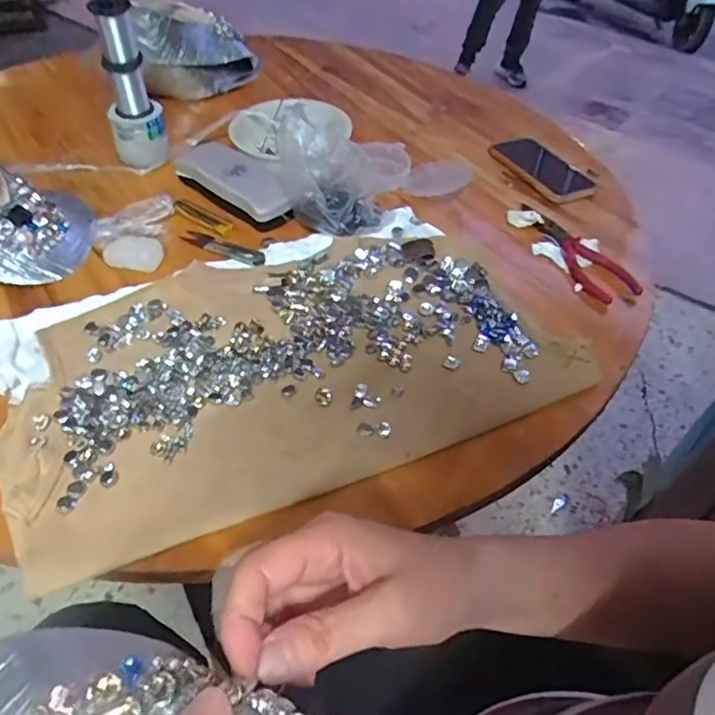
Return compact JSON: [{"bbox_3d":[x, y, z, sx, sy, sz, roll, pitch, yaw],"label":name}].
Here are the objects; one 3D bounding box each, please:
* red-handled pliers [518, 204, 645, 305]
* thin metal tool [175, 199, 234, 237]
[{"bbox_3d":[0.225,-0.113,0.617,0.045,0.020,0.160,-22,54,-24],"label":"red-handled pliers"},{"bbox_3d":[-0.167,-0.152,0.639,0.078,0.006,0.018,29,51,18],"label":"thin metal tool"}]

